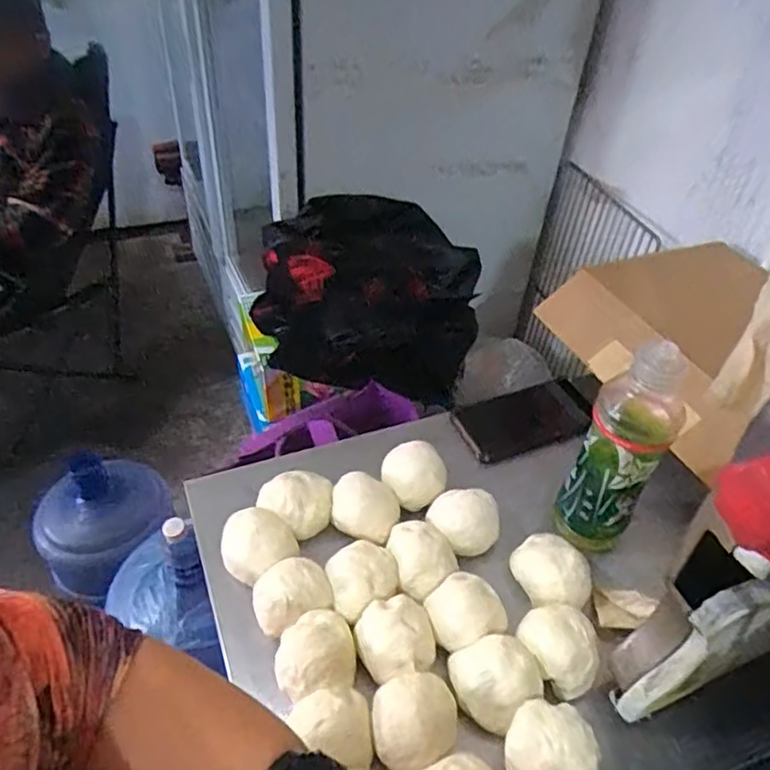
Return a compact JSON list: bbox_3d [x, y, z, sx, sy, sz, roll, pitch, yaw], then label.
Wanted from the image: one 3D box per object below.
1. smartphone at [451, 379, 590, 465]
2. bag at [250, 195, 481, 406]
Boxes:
[{"bbox_3d":[0.160,0.041,0.737,0.152,0.015,0.077,-15,63,-10],"label":"smartphone"},{"bbox_3d":[-0.028,-0.150,1.059,0.361,0.216,0.305,0,43,-5],"label":"bag"}]

